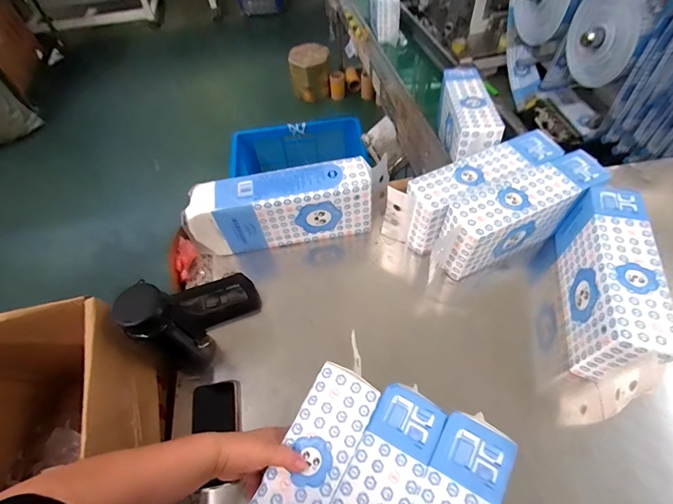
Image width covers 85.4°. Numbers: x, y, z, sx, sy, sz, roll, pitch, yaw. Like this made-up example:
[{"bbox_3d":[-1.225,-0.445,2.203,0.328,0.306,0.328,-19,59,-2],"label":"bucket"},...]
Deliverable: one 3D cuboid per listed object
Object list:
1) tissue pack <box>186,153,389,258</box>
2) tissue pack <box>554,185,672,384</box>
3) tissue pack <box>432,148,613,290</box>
[{"bbox_3d":[-0.102,-0.103,0.836,0.439,0.162,0.096,-11,56,-3],"label":"tissue pack"},{"bbox_3d":[0.501,0.063,0.680,0.088,0.166,0.328,8,57,10],"label":"tissue pack"},{"bbox_3d":[0.367,-0.067,0.765,0.372,0.153,0.092,-22,57,-11],"label":"tissue pack"}]

